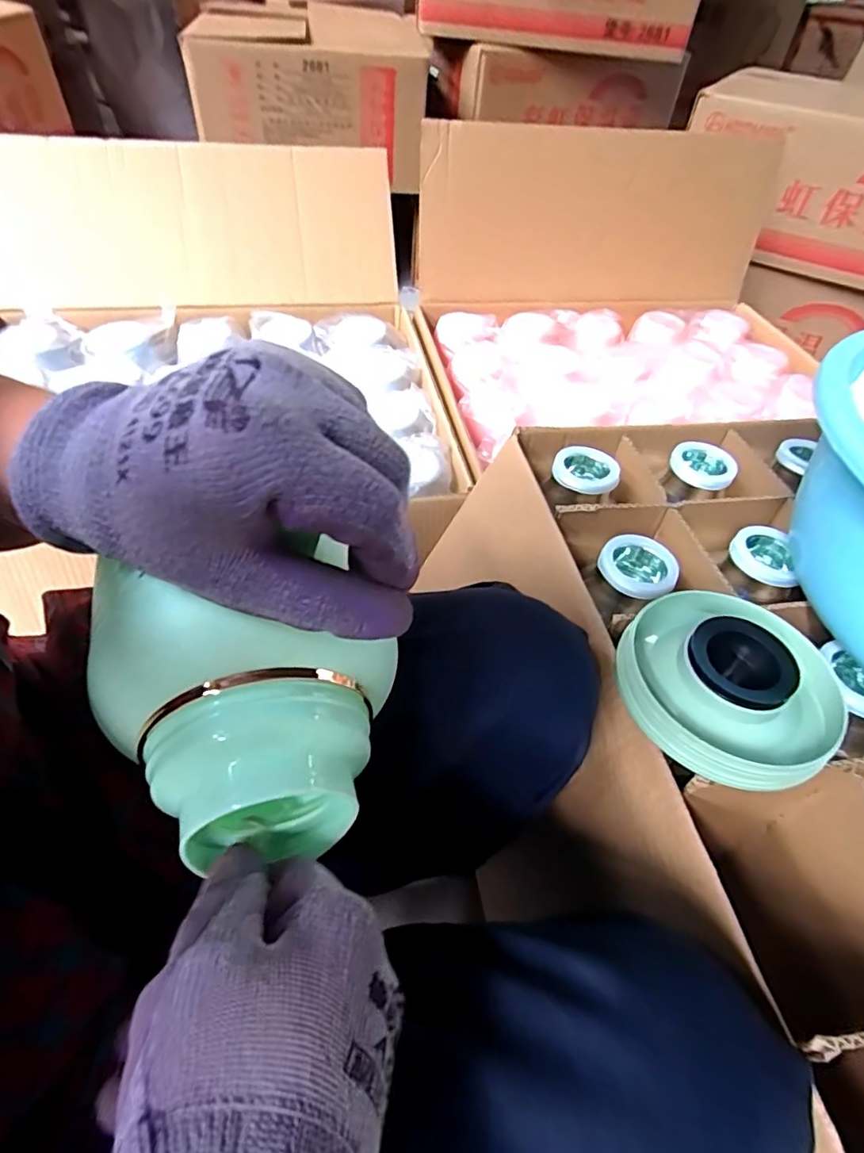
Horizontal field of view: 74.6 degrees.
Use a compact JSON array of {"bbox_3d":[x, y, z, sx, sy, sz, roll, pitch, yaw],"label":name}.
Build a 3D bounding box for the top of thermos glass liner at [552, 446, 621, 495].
[{"bbox_3d":[0.143,-0.098,0.527,0.061,0.013,0.052,20,50,13],"label":"top of thermos glass liner"}]

